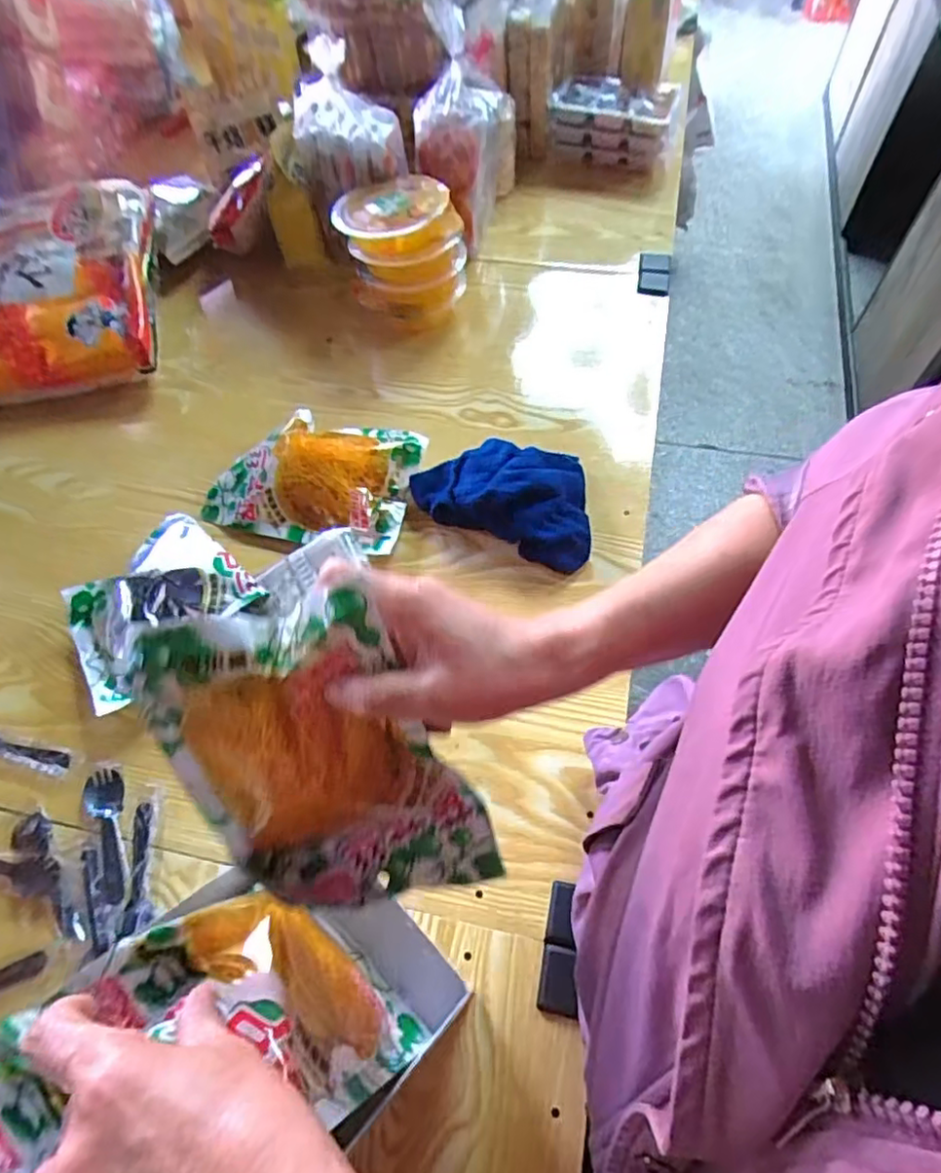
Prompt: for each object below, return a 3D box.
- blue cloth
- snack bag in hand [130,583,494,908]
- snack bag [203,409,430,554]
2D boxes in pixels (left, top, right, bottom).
[{"bbox_3d":[0.027,-0.086,0.640,0.181,0.058,0.136,0,59,4],"label":"blue cloth"},{"bbox_3d":[-0.080,0.101,0.347,0.140,0.206,0.041,-13,31,8],"label":"snack bag in hand"},{"bbox_3d":[-0.170,-0.118,0.681,0.214,0.053,0.144,11,61,10],"label":"snack bag"}]

